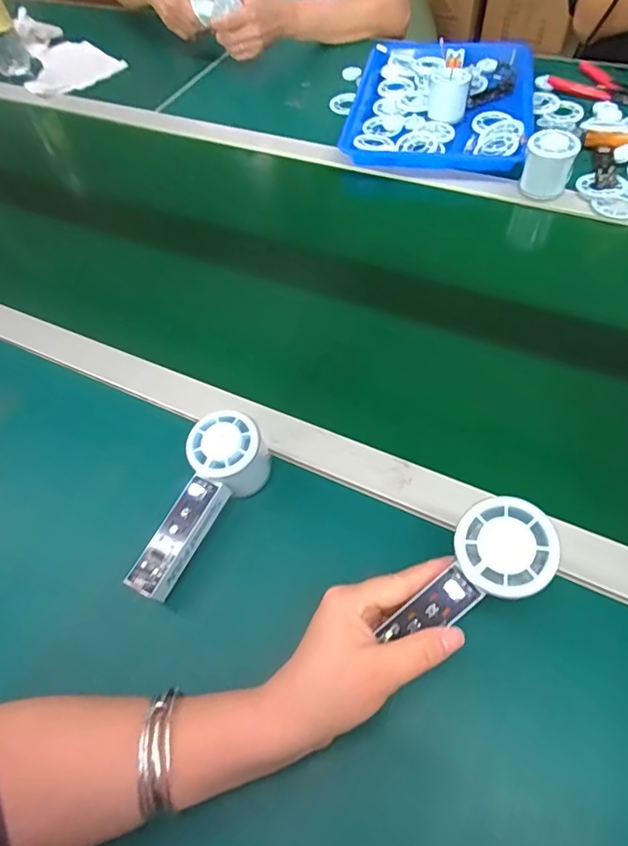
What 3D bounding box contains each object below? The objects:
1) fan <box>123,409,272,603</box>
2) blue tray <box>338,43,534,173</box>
[{"bbox_3d":[-0.091,0.066,0.417,0.051,0.058,0.151,25,77,20],"label":"fan"},{"bbox_3d":[0.187,-0.487,0.762,0.258,0.048,0.335,9,57,11],"label":"blue tray"}]

